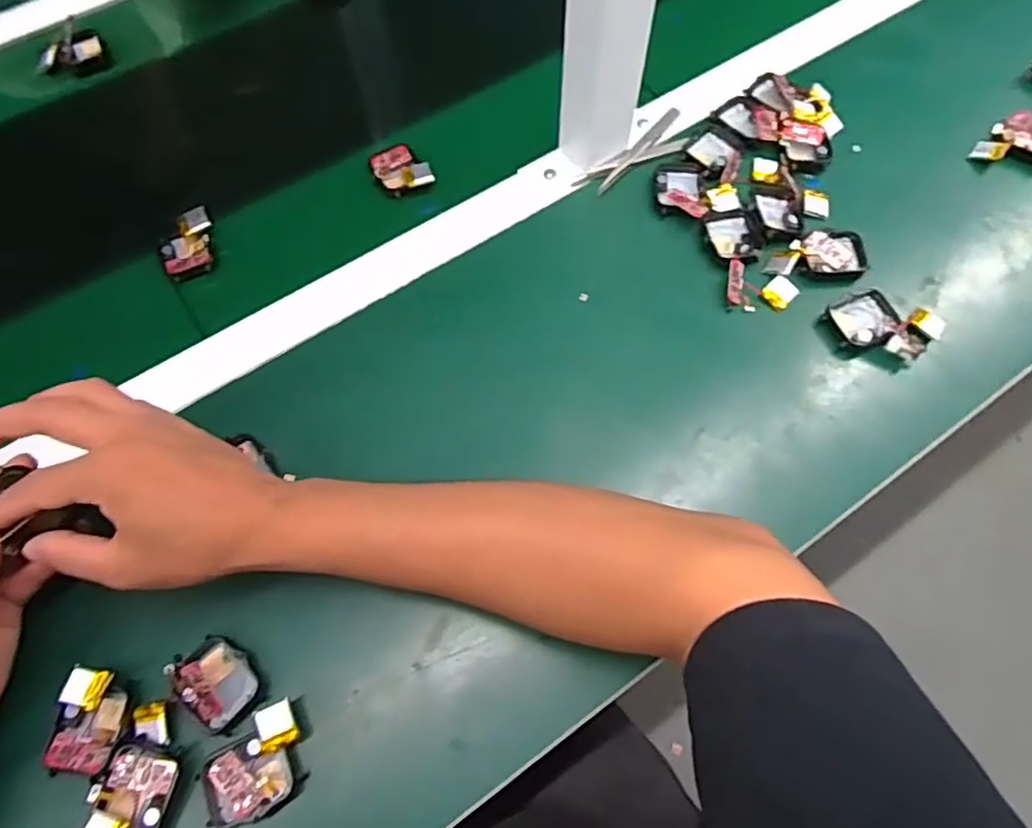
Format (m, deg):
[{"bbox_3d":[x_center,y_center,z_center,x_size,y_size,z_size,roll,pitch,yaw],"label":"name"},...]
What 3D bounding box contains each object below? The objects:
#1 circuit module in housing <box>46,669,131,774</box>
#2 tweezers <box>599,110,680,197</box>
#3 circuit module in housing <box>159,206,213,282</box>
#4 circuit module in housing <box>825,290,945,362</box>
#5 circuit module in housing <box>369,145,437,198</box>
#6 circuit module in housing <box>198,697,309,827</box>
[{"bbox_3d":[-0.226,0.163,0.341,0.033,0.012,0.050,1,67,1],"label":"circuit module in housing"},{"bbox_3d":[0.098,-0.208,0.505,0.011,0.007,0.112,34,71,14],"label":"tweezers"},{"bbox_3d":[-0.243,-0.125,0.476,0.039,0.017,0.049,-20,68,-8],"label":"circuit module in housing"},{"bbox_3d":[0.250,-0.060,0.443,0.072,0.017,0.039,11,67,5],"label":"circuit module in housing"},{"bbox_3d":[-0.089,-0.190,0.502,0.038,0.013,0.051,-29,70,-11],"label":"circuit module in housing"},{"bbox_3d":[-0.134,0.180,0.329,0.051,0.015,0.045,-22,68,-9],"label":"circuit module in housing"}]

